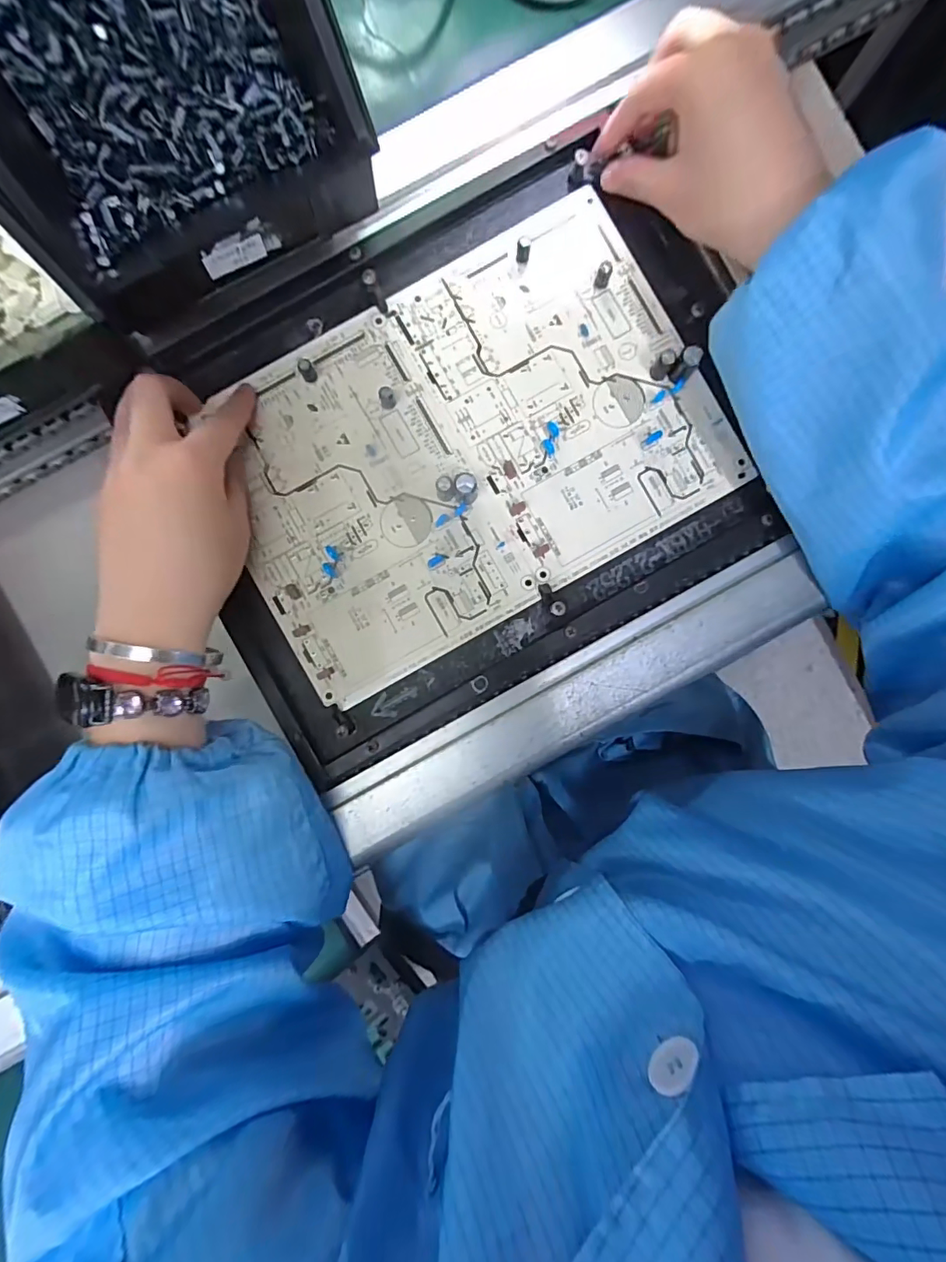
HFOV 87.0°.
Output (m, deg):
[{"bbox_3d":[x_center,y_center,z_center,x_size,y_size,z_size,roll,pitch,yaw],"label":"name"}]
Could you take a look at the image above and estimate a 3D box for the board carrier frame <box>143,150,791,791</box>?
[{"bbox_3d":[-0.006,-0.104,0.288,0.324,0.018,0.272,-28,89,-1],"label":"board carrier frame"}]

